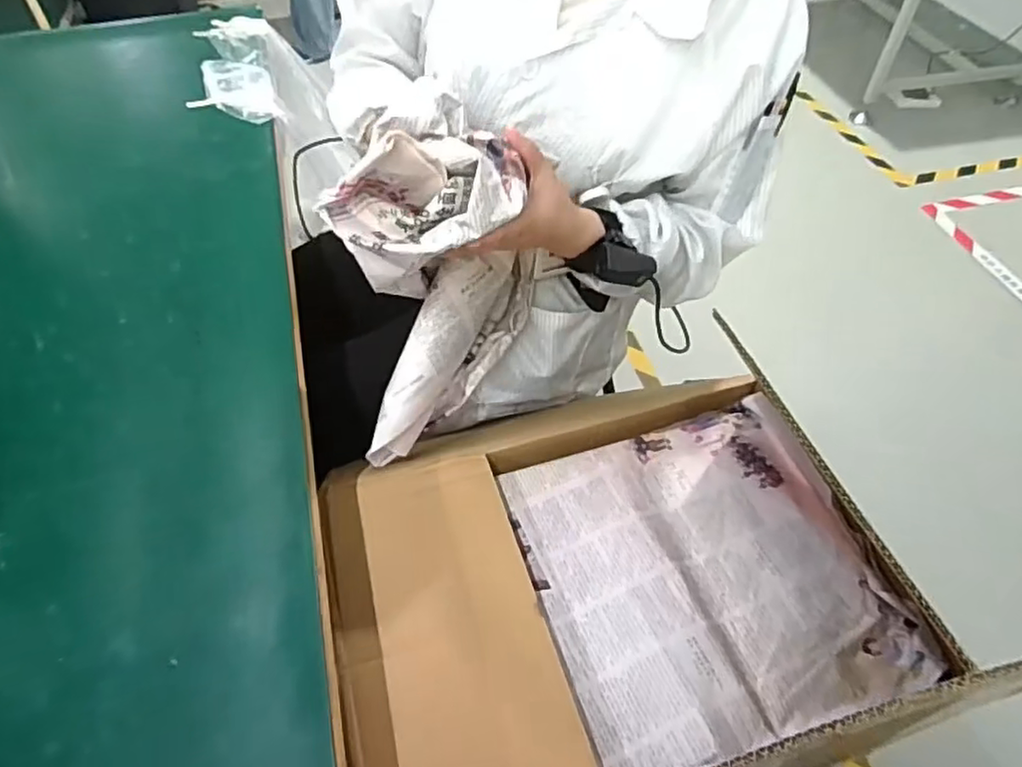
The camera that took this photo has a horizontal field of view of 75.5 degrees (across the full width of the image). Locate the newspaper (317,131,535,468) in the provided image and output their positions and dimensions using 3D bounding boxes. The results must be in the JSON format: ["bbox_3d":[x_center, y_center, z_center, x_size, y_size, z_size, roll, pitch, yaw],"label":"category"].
[{"bbox_3d":[-0.064,-0.097,0.630,0.143,0.301,0.211,5,51,5],"label":"newspaper"}]

